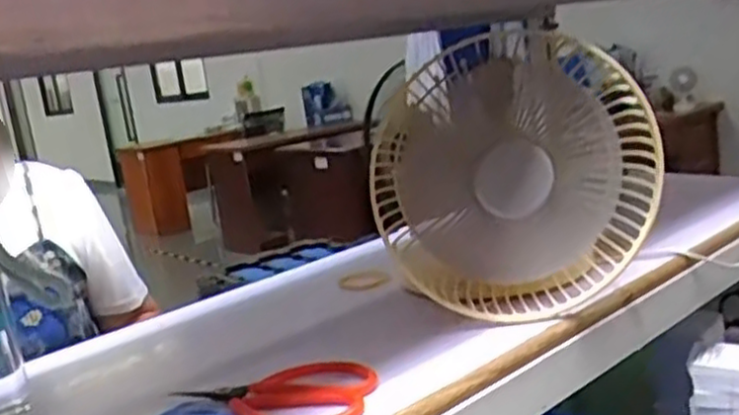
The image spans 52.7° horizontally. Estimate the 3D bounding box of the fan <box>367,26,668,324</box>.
[{"bbox_3d":[0.104,-0.026,0.562,0.196,0.195,0.103,-7,11,5],"label":"fan"}]

